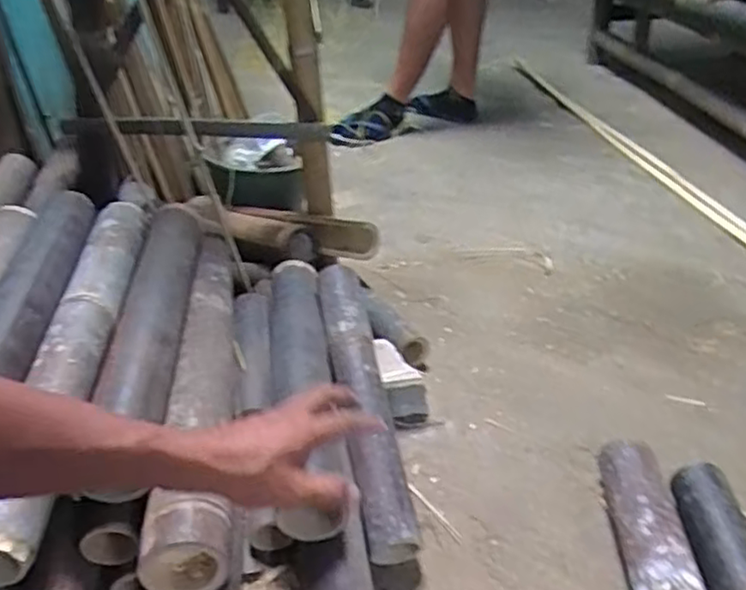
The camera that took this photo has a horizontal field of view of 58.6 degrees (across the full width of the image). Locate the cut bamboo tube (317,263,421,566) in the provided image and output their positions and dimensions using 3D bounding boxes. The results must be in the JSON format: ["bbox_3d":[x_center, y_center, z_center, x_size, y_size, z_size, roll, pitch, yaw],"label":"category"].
[{"bbox_3d":[-0.018,0.123,0.879,0.066,0.055,0.441,-7,55,-11],"label":"cut bamboo tube"}]

